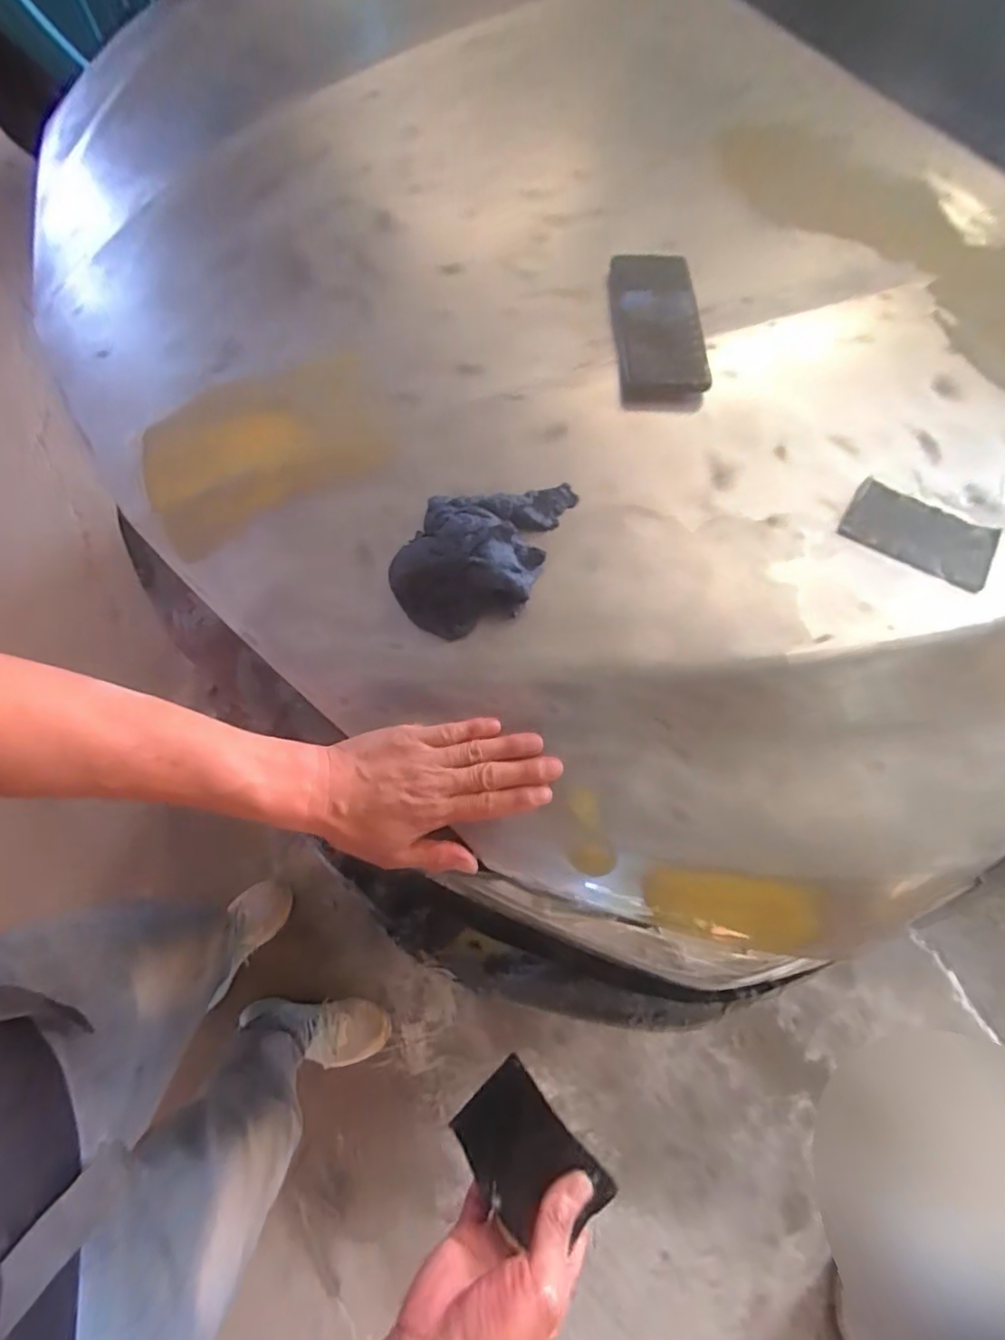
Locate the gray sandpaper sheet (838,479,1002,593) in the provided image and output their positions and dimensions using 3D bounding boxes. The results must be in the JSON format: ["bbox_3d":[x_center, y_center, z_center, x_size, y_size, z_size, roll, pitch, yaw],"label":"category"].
[{"bbox_3d":[0.352,-0.115,0.494,0.119,0.005,0.067,27,70,10],"label":"gray sandpaper sheet"}]

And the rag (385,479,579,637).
[{"bbox_3d":[-0.020,-0.105,0.477,0.107,0.053,0.156,23,69,9],"label":"rag"}]

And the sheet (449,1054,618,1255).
[{"bbox_3d":[0.019,0.348,0.415,0.068,0.030,0.105,-39,73,-15],"label":"sheet"}]

